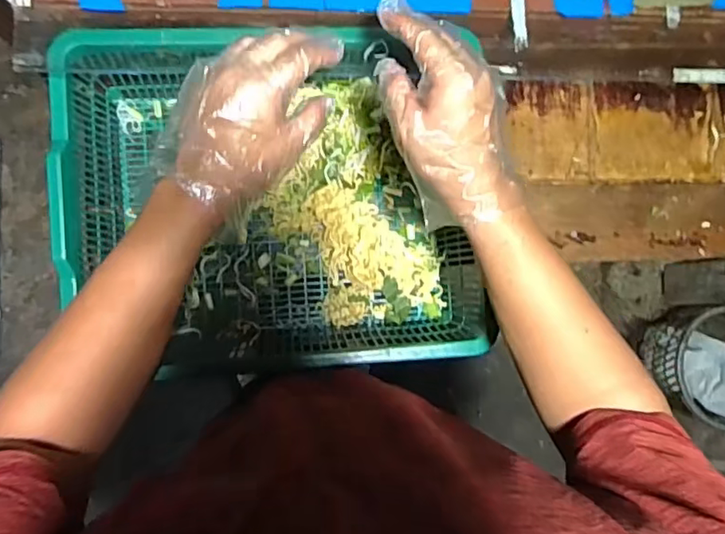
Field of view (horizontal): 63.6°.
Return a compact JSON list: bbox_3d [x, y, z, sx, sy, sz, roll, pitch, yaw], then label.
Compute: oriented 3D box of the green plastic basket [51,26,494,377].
[{"bbox_3d":[-0.086,-0.051,0.568,0.367,0.106,0.273,0,88,-9],"label":"green plastic basket"}]

